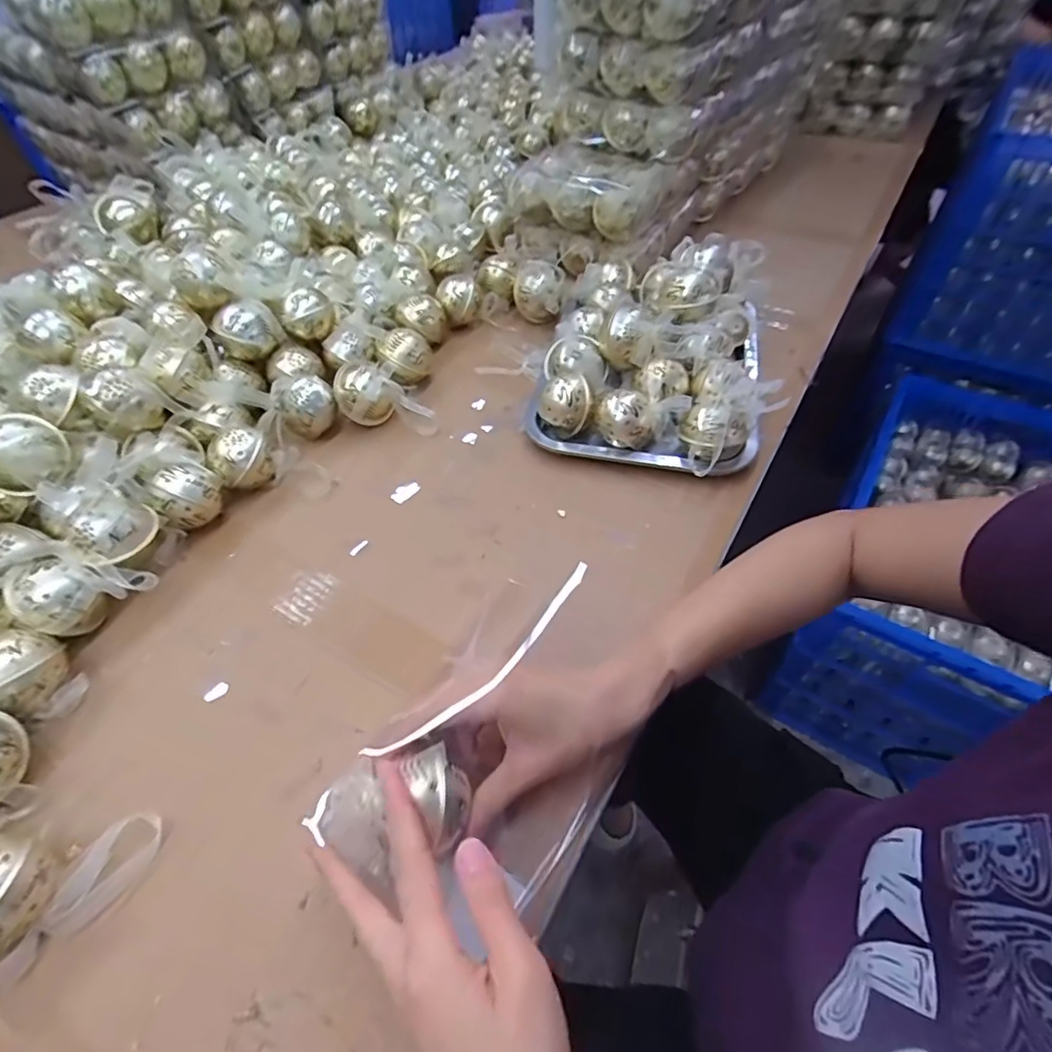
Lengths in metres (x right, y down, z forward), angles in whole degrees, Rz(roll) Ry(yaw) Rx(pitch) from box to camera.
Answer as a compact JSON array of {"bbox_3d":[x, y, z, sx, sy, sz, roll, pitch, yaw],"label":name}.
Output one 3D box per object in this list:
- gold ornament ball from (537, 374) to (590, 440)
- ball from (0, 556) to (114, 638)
[{"bbox_3d":[0.036,-0.110,0.515,0.048,0.046,0.039,2,50,4],"label":"gold ornament ball"},{"bbox_3d":[-0.331,0.054,0.397,0.054,0.050,0.045,21,54,18],"label":"ball"}]

